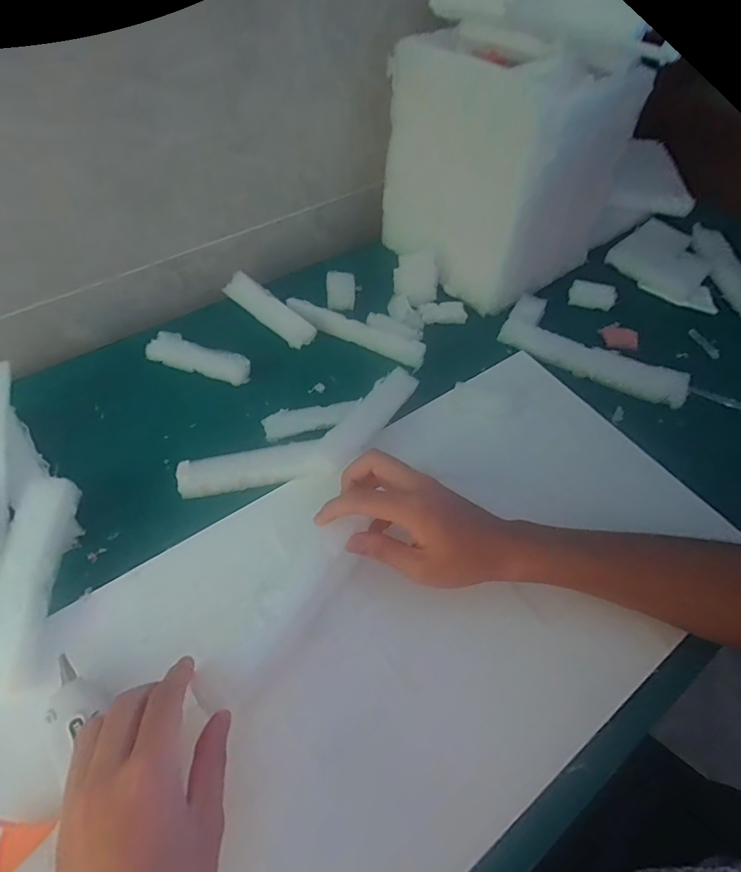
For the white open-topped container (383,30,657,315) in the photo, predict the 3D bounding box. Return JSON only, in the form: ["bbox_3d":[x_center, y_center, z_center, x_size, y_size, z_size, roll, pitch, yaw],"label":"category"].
[{"bbox_3d":[0.162,-0.327,0.573,0.206,0.235,0.212,-34,64,-24],"label":"white open-topped container"}]

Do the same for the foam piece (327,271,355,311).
[{"bbox_3d":[-0.037,-0.183,0.591,0.034,0.018,0.055,-3,56,-6],"label":"foam piece"}]

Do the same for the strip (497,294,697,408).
[{"bbox_3d":[0.261,-0.103,0.549,0.209,0.031,0.085,31,59,16],"label":"strip"}]

